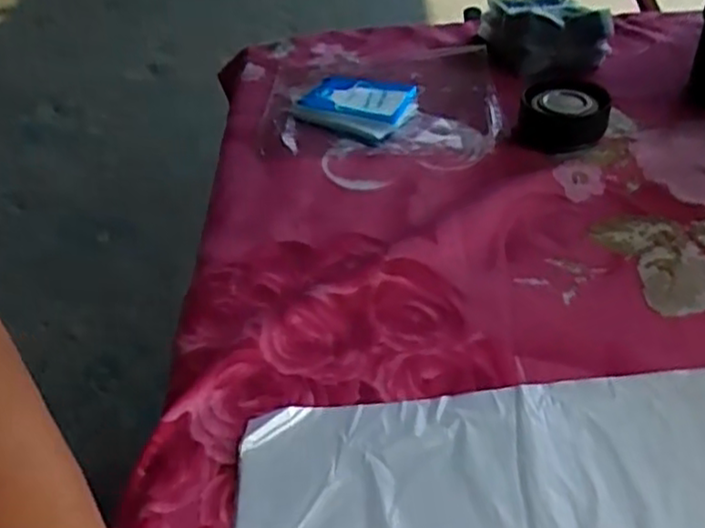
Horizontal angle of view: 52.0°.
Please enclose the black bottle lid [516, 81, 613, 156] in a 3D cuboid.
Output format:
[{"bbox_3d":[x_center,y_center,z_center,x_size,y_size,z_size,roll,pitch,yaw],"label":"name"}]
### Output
[{"bbox_3d":[0.164,-0.116,0.563,0.068,0.033,0.059,7,42,14],"label":"black bottle lid"}]

